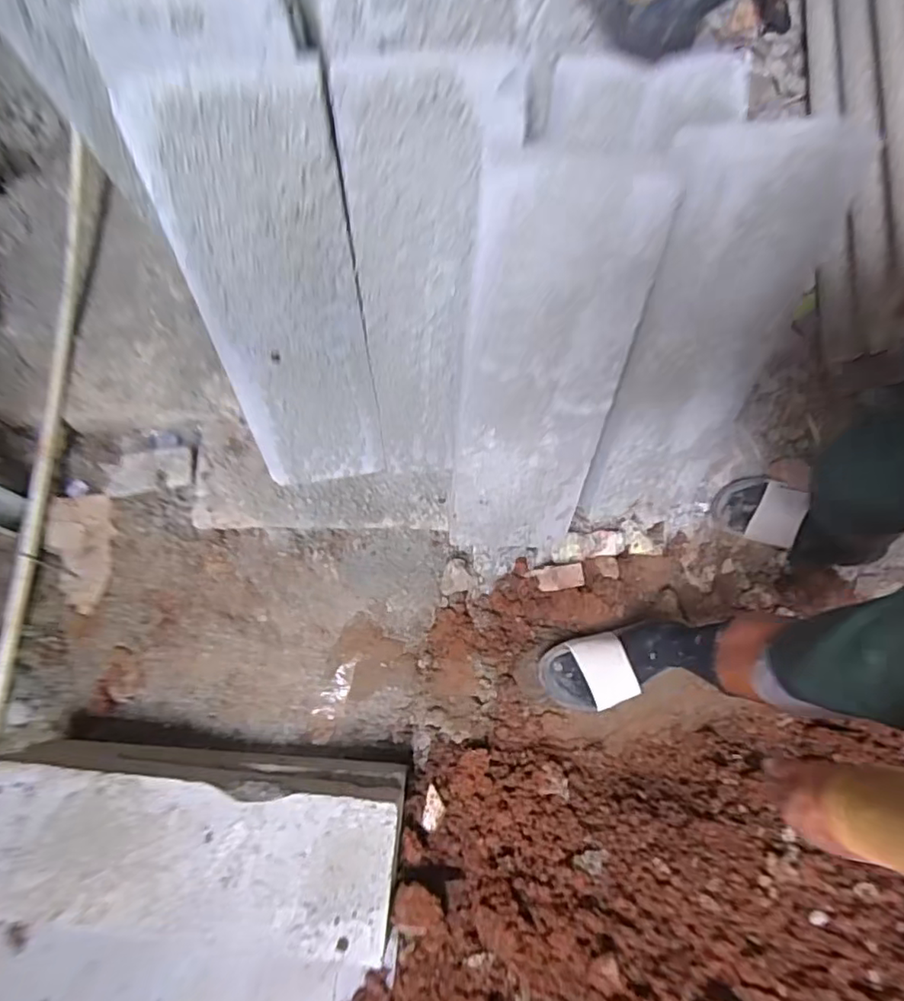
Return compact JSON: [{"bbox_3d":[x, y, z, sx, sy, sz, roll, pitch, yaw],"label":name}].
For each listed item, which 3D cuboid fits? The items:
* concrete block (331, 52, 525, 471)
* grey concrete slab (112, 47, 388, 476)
[{"bbox_3d":[-0.035,-0.252,0.796,0.180,0.573,0.090,7,51,2],"label":"concrete block"},{"bbox_3d":[-0.220,-0.231,0.784,0.199,0.578,0.060,-3,52,-1],"label":"grey concrete slab"}]

